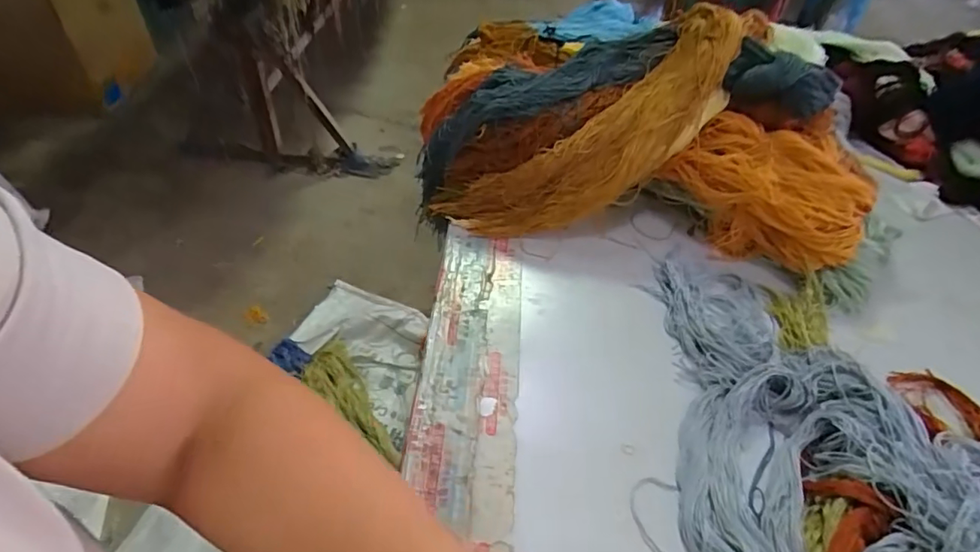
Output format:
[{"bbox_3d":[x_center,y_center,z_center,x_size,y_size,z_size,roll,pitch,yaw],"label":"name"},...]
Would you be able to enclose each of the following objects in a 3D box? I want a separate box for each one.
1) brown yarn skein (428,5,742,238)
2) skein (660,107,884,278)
[{"bbox_3d":[0.122,-0.144,0.568,0.372,0.075,0.100,-36,52,2],"label":"brown yarn skein"},{"bbox_3d":[0.288,-0.088,0.566,0.198,0.098,0.104,26,49,21],"label":"skein"}]

